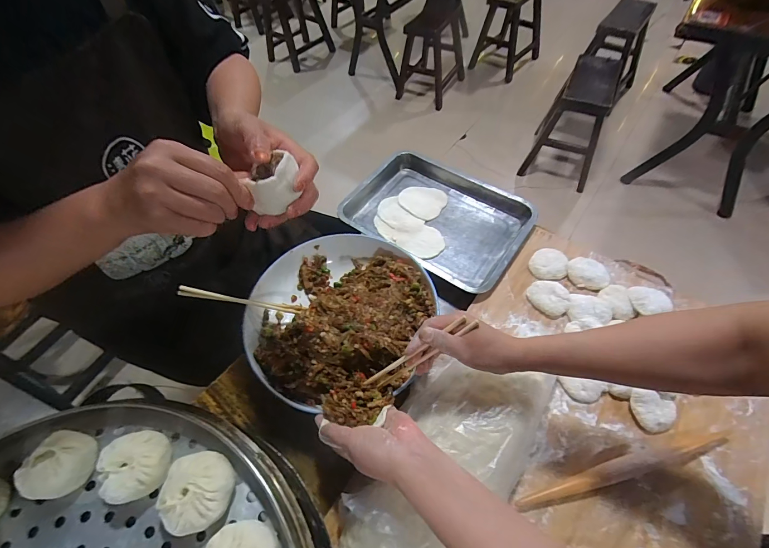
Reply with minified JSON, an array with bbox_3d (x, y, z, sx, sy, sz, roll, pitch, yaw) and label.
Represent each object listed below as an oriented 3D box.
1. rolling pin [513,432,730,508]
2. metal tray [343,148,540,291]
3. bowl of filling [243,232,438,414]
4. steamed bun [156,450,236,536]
[{"bbox_3d":[0.318,0.257,0.448,0.306,0.026,0.029,-14,56,-5],"label":"rolling pin"},{"bbox_3d":[0.102,-0.121,0.718,0.365,0.050,0.258,29,63,21],"label":"metal tray"},{"bbox_3d":[-0.071,0.059,0.564,0.294,0.098,0.286,-2,56,3],"label":"bowl of filling"},{"bbox_3d":[-0.188,0.223,0.349,0.063,0.042,0.069,-2,56,3],"label":"steamed bun"}]

